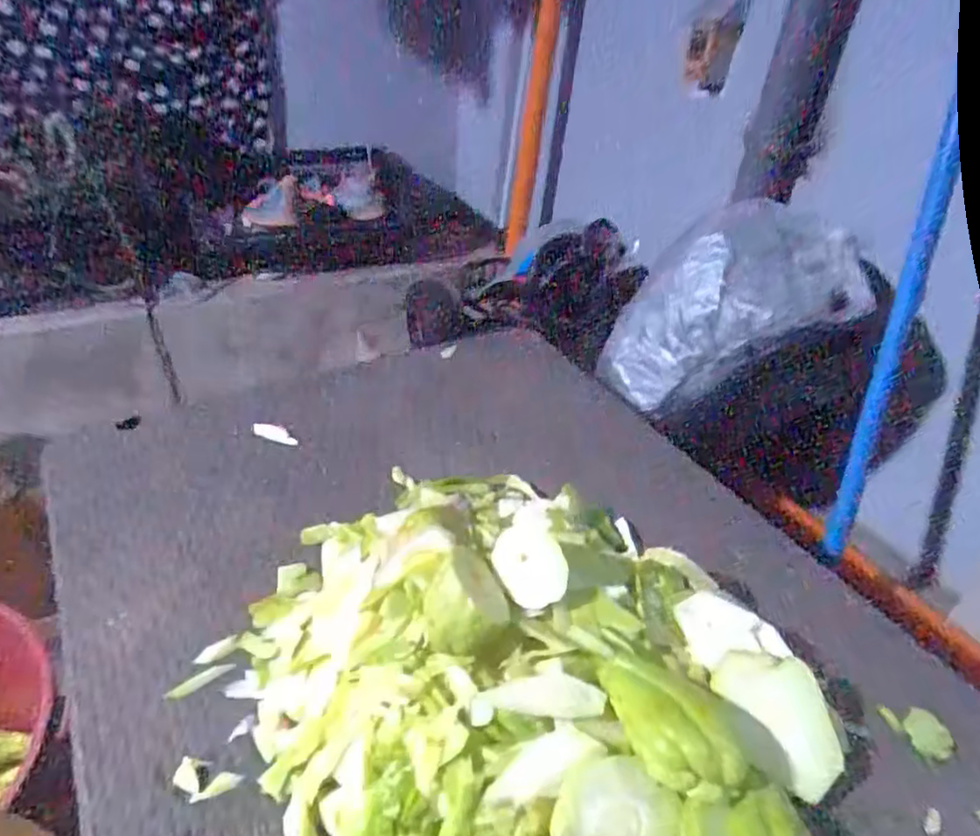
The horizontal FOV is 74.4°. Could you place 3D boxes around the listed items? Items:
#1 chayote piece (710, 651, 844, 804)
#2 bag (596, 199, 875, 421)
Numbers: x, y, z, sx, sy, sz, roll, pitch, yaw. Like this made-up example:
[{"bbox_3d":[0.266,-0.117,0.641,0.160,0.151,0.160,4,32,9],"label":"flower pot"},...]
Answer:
[{"bbox_3d":[0.243,0.255,0.544,0.088,0.045,0.106,1,36,-6],"label":"chayote piece"},{"bbox_3d":[0.377,-0.149,1.038,0.357,0.328,0.090,13,37,10],"label":"bag"}]

